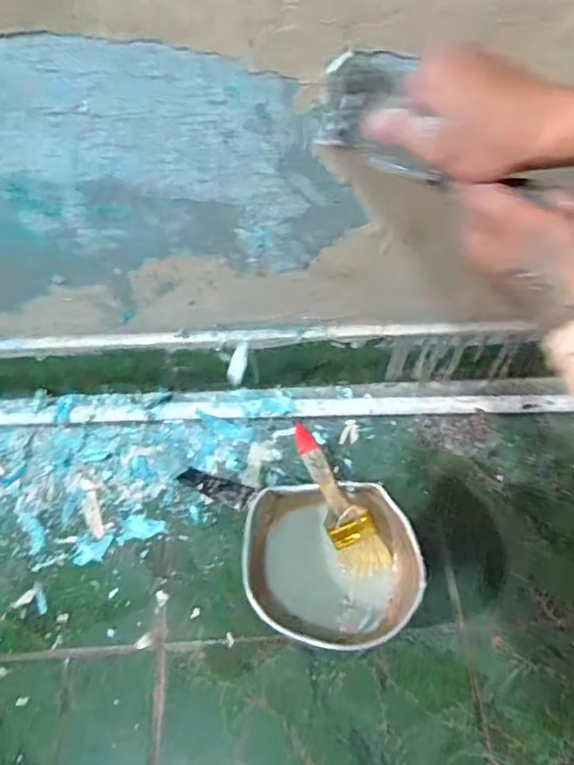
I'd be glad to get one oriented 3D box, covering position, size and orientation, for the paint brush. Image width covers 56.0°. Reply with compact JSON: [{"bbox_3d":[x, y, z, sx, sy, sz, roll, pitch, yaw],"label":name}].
[{"bbox_3d":[0.052,0.122,0.551,0.049,0.020,0.169,-31,101,-18],"label":"paint brush"}]

